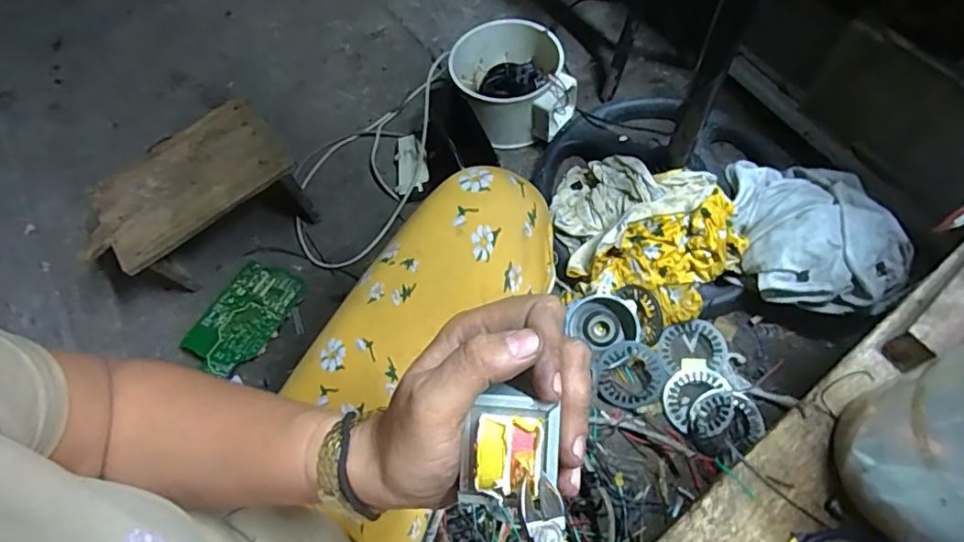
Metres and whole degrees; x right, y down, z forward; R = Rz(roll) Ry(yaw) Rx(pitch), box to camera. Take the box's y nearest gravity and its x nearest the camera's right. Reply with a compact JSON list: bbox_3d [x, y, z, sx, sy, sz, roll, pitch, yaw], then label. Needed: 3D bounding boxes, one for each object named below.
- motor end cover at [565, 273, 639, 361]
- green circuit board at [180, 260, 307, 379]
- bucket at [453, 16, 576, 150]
[{"bbox_3d":[0.174,0.071,0.798,0.091,0.053,0.103,-30,67,-10],"label":"motor end cover"},{"bbox_3d":[-0.377,0.070,0.863,0.116,0.014,0.191,23,58,12],"label":"green circuit board"},{"bbox_3d":[0.051,-0.337,0.971,0.191,0.110,0.202,-1,65,3],"label":"bucket"}]

